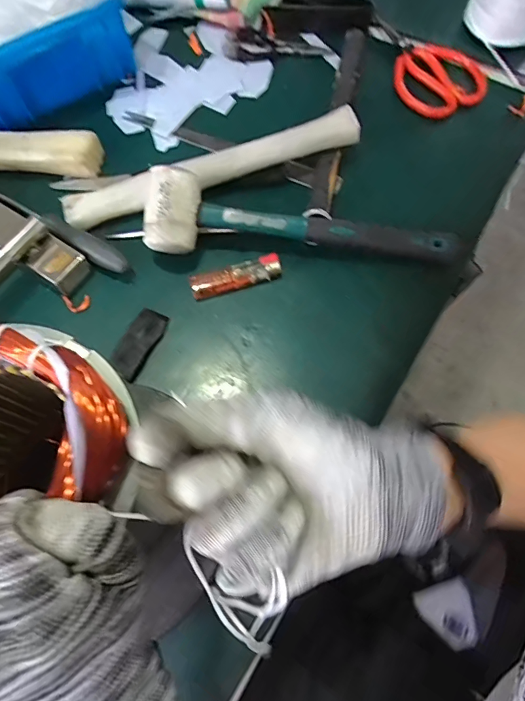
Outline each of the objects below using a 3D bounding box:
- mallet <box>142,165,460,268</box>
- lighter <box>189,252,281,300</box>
[{"bbox_3d":[0.039,-0.111,0.395,0.292,0.063,0.062,5,70,4],"label":"mallet"},{"bbox_3d":[-0.025,-0.070,0.410,0.085,0.013,0.022,-15,70,-4],"label":"lighter"}]

